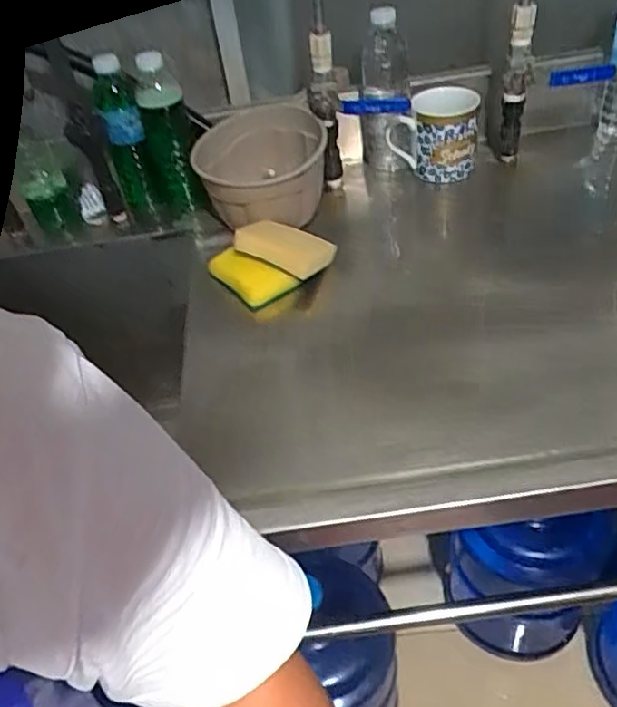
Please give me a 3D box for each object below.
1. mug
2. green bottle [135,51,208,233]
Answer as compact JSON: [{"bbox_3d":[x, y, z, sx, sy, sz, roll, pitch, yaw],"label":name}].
[{"bbox_3d":[0.173,-0.307,0.895,0.117,0.110,0.095,4,47,11],"label":"mug"},{"bbox_3d":[-0.195,-0.280,0.872,0.077,0.227,0.068,-15,46,-7],"label":"green bottle"}]

